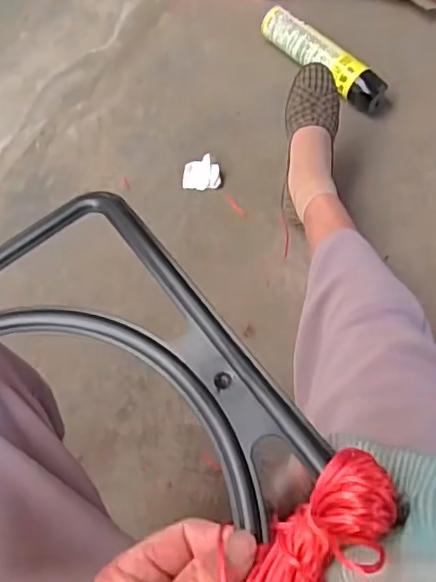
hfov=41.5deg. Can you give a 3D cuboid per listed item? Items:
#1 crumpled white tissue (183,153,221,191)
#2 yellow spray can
[{"bbox_3d":[-0.028,-0.202,0.995,0.064,0.024,0.058,-5,63,-1],"label":"crumpled white tissue"},{"bbox_3d":[0.190,-0.427,1.069,0.058,0.070,0.276,-41,70,-17],"label":"yellow spray can"}]

